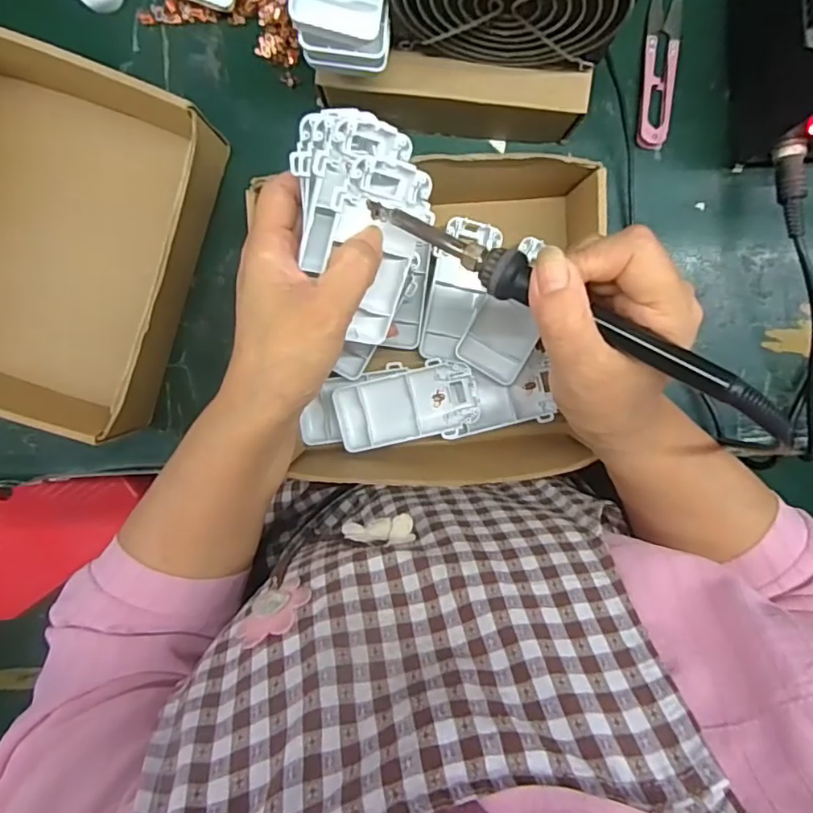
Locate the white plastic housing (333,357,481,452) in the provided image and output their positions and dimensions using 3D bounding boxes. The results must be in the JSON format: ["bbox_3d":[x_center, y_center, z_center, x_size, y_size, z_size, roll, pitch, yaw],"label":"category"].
[{"bbox_3d":[0.000,0.000,0.379,0.094,0.018,0.049,-18,97,2],"label":"white plastic housing"}]

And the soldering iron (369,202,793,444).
[{"bbox_3d":[0.070,-0.046,0.256,0.213,0.022,0.019,31,96,13],"label":"soldering iron"}]

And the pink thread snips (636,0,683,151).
[{"bbox_3d":[0.170,-0.226,0.376,0.023,0.012,0.103,4,97,-1],"label":"pink thread snips"}]

